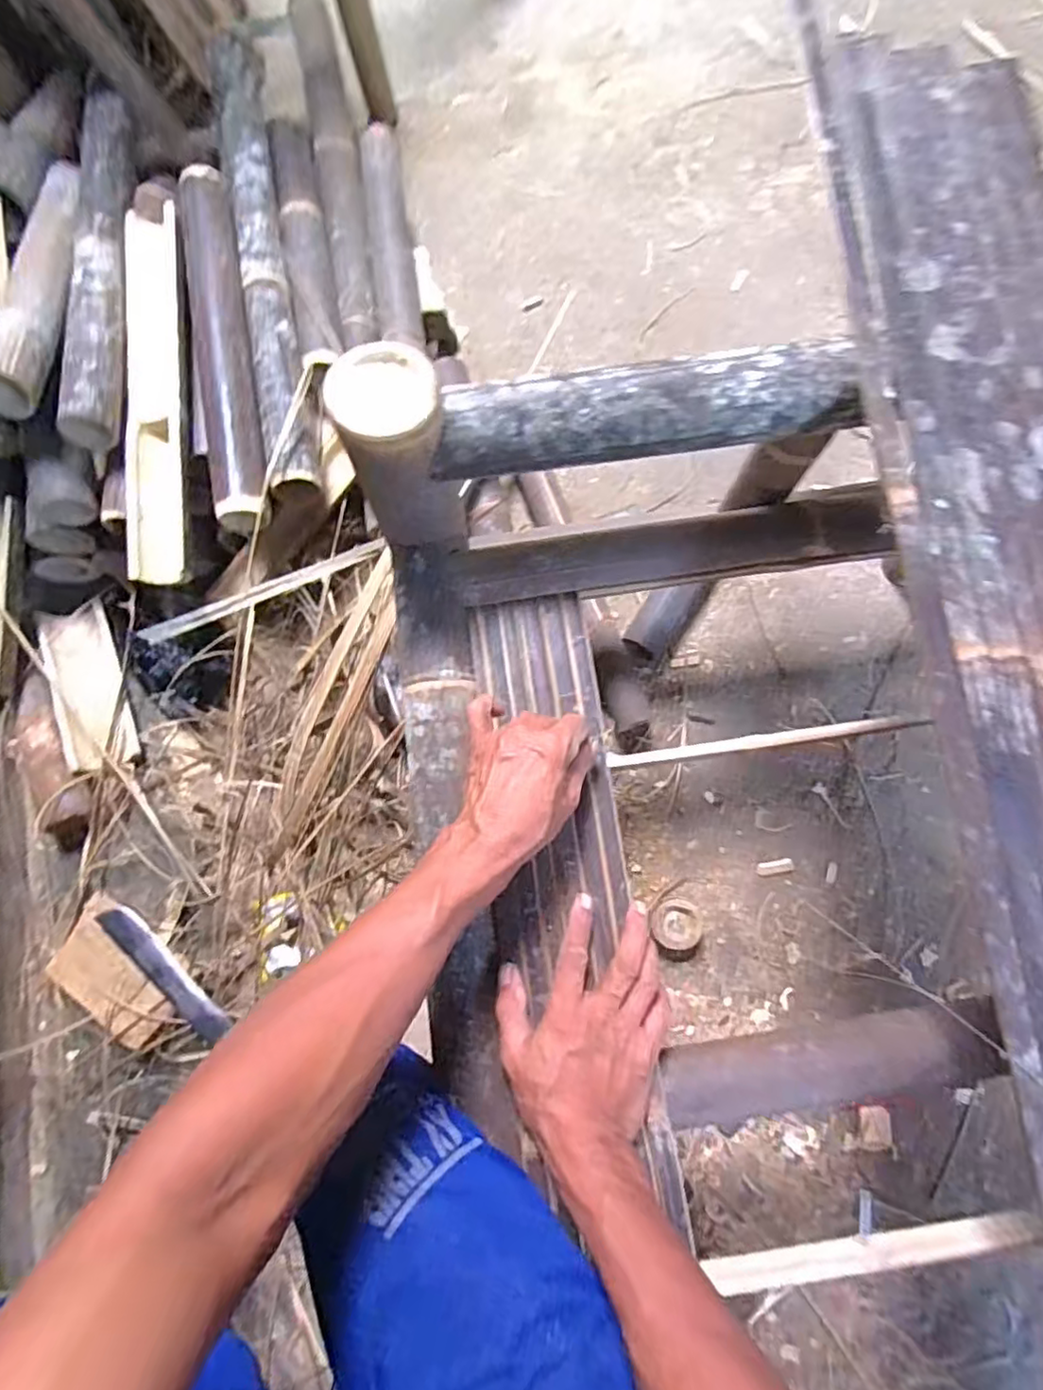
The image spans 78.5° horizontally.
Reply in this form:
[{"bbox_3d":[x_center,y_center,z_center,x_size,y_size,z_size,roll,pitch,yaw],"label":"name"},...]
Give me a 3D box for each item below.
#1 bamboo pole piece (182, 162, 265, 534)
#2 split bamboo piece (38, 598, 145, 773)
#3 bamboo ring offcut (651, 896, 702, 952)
[{"bbox_3d":[-0.372,-0.432,0.787,0.066,0.062,0.475,-11,78,-2],"label":"bamboo pole piece"},{"bbox_3d":[-0.583,-0.010,0.863,0.084,0.020,0.227,-14,84,-25],"label":"split bamboo piece"},{"bbox_3d":[0.199,0.295,0.826,0.064,0.037,0.061,0,77,0],"label":"bamboo ring offcut"}]

